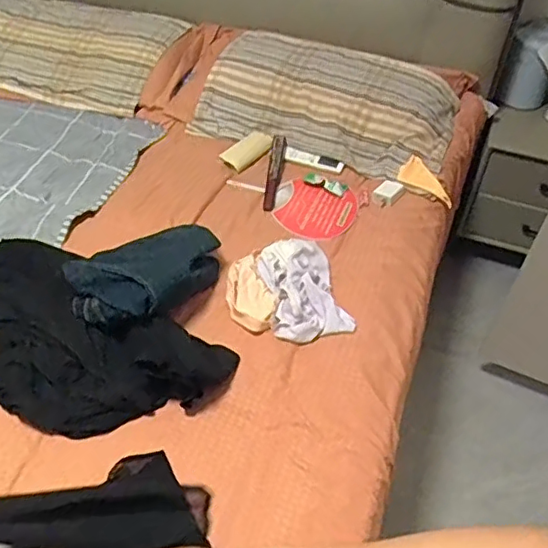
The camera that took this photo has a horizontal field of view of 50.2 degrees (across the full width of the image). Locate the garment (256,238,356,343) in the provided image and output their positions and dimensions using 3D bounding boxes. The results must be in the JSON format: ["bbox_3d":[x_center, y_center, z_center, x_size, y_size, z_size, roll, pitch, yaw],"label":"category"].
[{"bbox_3d":[0.054,0.024,1.142,0.153,0.055,0.237,-8,47,-12],"label":"garment"}]

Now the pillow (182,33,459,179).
[{"bbox_3d":[0.157,-0.483,1.587,0.663,0.121,0.393,16,46,11],"label":"pillow"}]

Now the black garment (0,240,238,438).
[{"bbox_3d":[-0.370,0.099,1.024,0.561,0.081,0.296,27,50,21],"label":"black garment"}]

